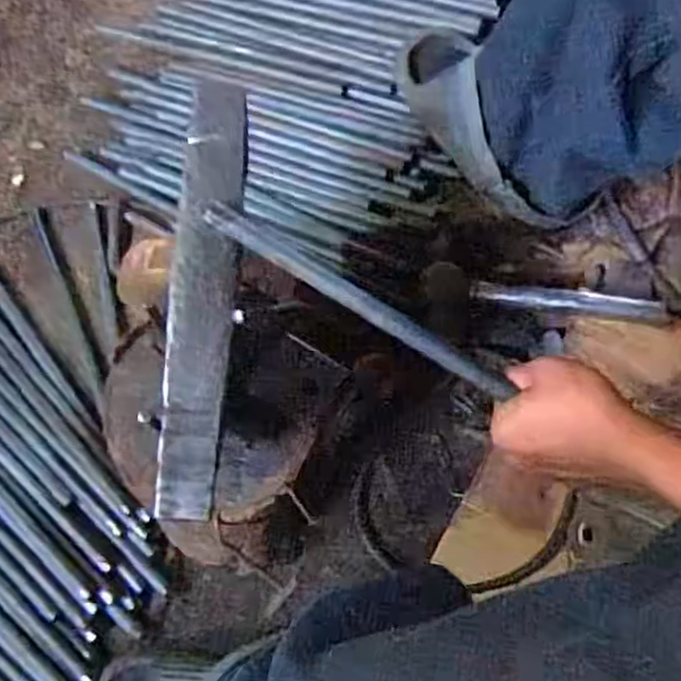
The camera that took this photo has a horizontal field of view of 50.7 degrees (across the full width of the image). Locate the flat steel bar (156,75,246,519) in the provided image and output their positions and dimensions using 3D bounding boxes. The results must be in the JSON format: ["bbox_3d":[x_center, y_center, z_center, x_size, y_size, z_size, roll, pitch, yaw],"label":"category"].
[{"bbox_3d":[-0.090,-0.038,0.478,0.042,0.010,0.300,3,76,-6],"label":"flat steel bar"}]

